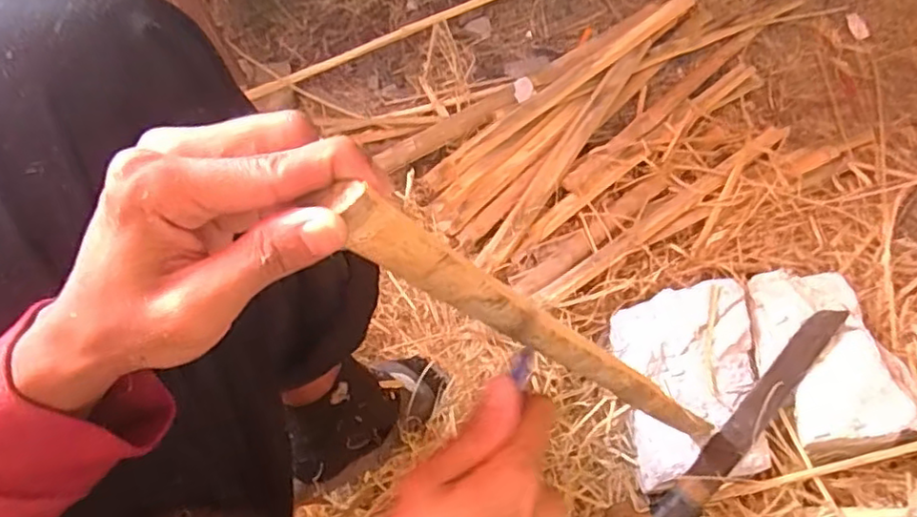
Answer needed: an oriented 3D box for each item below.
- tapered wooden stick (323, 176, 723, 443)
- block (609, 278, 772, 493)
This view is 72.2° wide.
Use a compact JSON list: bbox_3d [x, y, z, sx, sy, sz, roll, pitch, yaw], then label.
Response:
[{"bbox_3d":[0.084,0.067,0.380,0.023,0.449,0.012,-15,60,30],"label":"tapered wooden stick"},{"bbox_3d":[0.245,0.130,0.668,0.137,0.078,0.204,-5,64,1],"label":"block"}]

